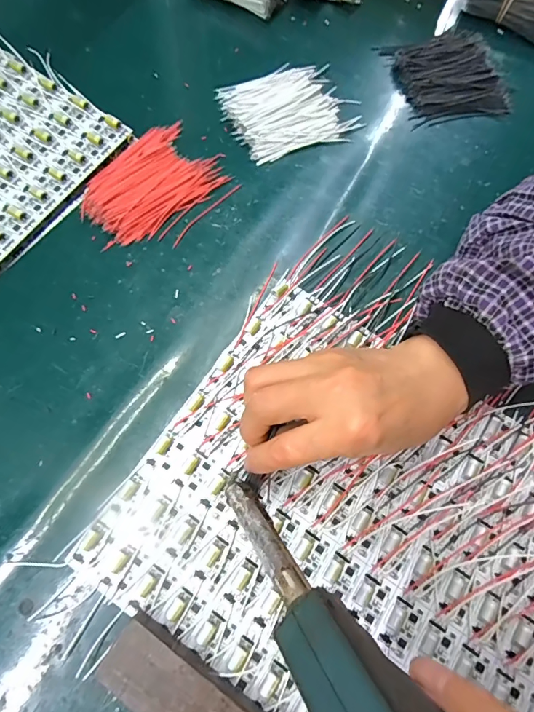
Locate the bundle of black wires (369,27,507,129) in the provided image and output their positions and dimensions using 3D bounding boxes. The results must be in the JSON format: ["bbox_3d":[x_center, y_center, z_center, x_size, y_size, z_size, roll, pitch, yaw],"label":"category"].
[{"bbox_3d":[0.175,-0.274,0.398,0.099,0.013,0.108,-10,72,-6],"label":"bundle of black wires"}]

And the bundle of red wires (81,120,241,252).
[{"bbox_3d":[-0.091,-0.143,0.345,0.097,0.011,0.119,31,73,8],"label":"bundle of red wires"}]

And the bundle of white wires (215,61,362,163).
[{"bbox_3d":[0.020,-0.229,0.379,0.116,0.010,0.092,-22,73,-9],"label":"bundle of white wires"}]

